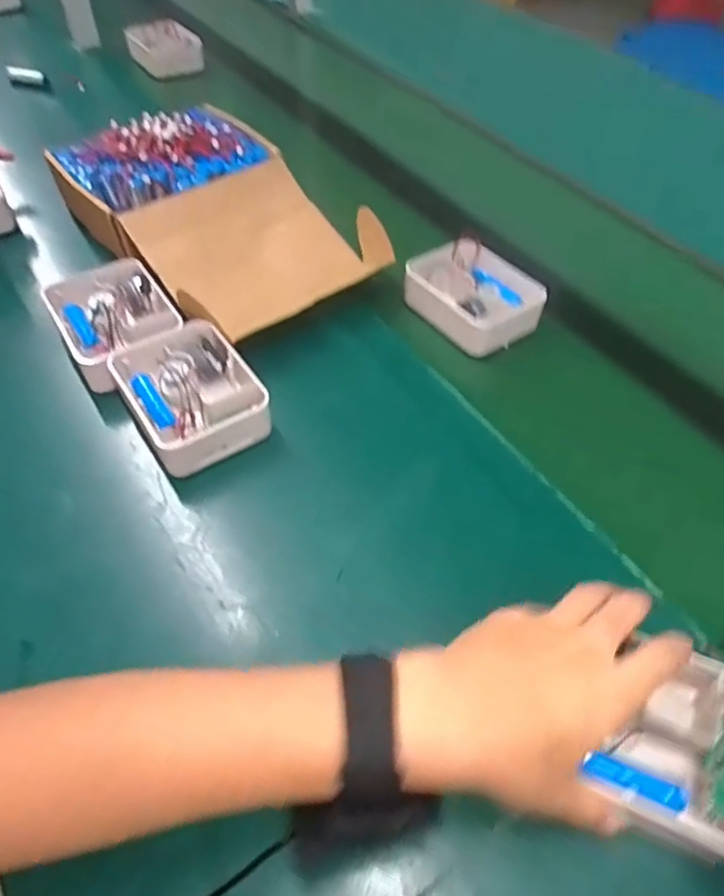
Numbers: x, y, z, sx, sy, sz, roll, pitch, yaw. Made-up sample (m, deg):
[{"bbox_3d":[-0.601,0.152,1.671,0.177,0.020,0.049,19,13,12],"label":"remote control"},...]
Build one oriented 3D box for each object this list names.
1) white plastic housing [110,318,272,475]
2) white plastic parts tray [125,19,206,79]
[{"bbox_3d":[-0.150,-0.050,0.520,0.106,0.045,0.136,-27,56,-21],"label":"white plastic housing"},{"bbox_3d":[-0.341,-0.695,1.036,0.120,0.063,0.070,-14,53,-12],"label":"white plastic parts tray"}]

